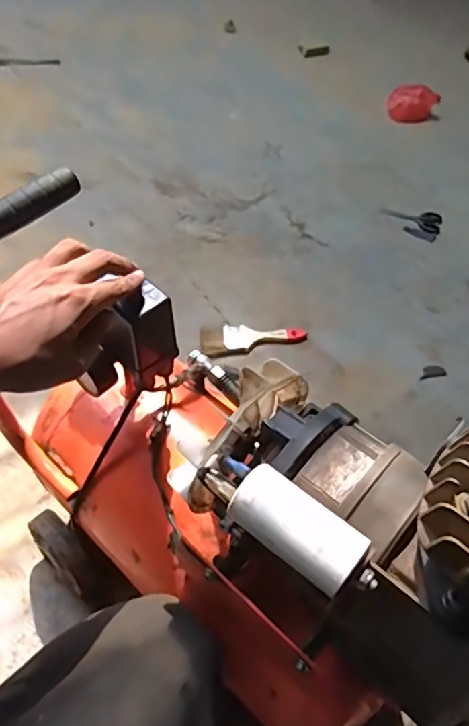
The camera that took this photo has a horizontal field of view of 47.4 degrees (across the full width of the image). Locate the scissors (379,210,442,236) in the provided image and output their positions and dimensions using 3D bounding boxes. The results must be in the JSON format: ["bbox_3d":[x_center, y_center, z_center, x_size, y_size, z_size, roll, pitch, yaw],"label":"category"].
[{"bbox_3d":[0.449,-0.368,1.351,0.151,0.011,0.084,19,51,10],"label":"scissors"}]

